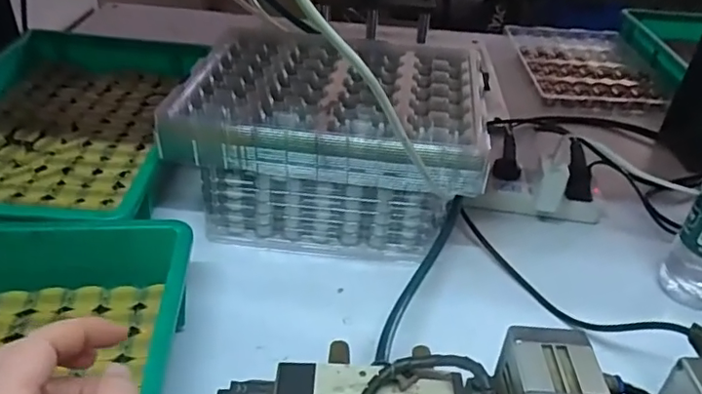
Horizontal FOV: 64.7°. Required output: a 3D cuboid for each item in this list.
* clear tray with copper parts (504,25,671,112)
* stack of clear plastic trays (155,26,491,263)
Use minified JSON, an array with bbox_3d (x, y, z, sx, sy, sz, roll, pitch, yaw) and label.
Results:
[{"bbox_3d":[0.430,-0.251,1.041,0.232,0.031,0.320,4,36,0],"label":"clear tray with copper parts"},{"bbox_3d":[-0.018,-0.071,0.653,0.321,0.141,0.245,7,36,3],"label":"stack of clear plastic trays"}]

